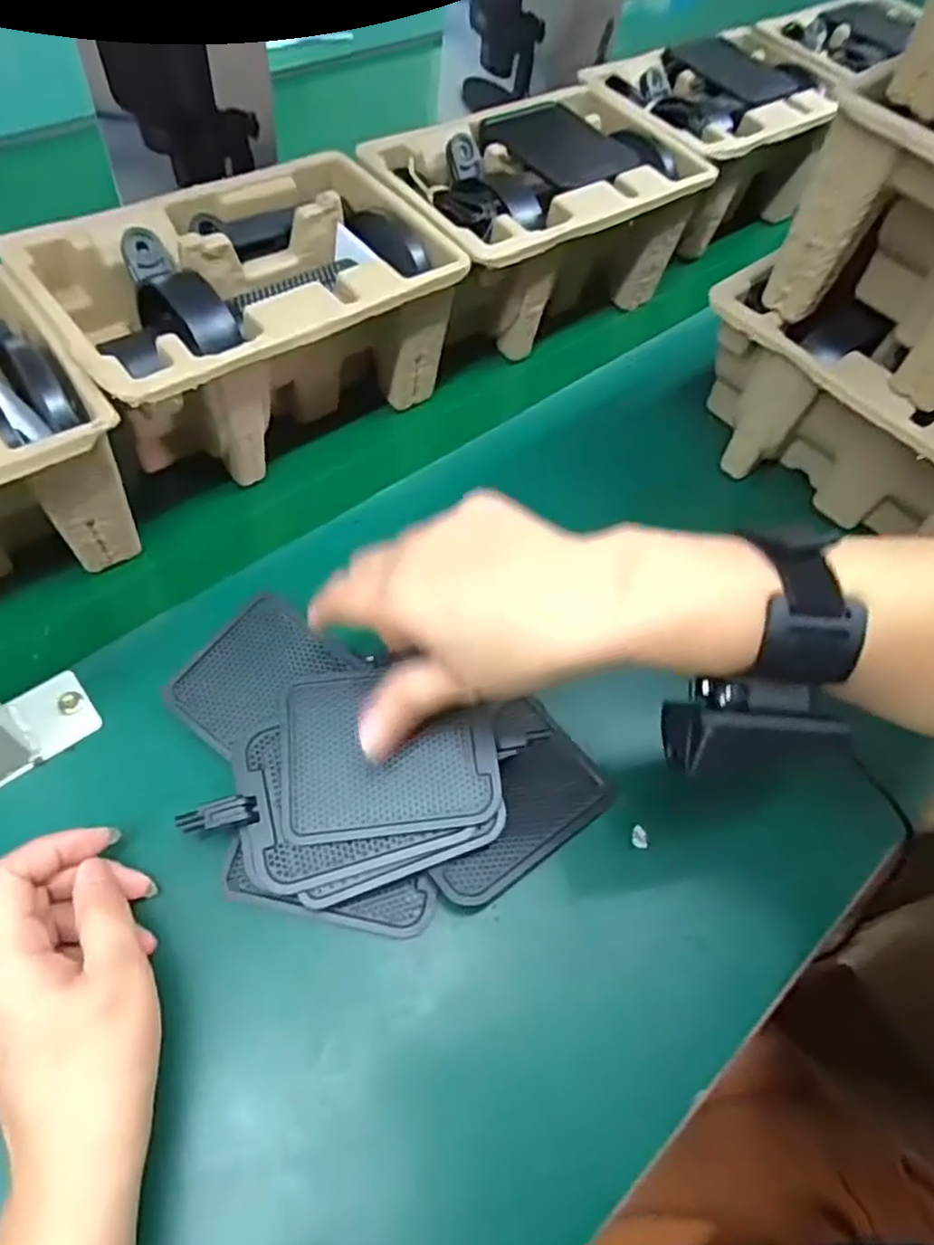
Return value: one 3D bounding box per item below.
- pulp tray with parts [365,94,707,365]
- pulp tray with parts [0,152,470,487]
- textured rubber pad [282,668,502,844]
[{"bbox_3d":[0.051,-0.298,0.541,0.223,0.110,0.142,-32,66,-21],"label":"pulp tray with parts"},{"bbox_3d":[-0.130,-0.183,0.447,0.236,0.105,0.146,-37,68,-23],"label":"pulp tray with parts"},{"bbox_3d":[-0.038,0.060,0.338,0.099,0.013,0.077,-4,60,-7],"label":"textured rubber pad"}]

